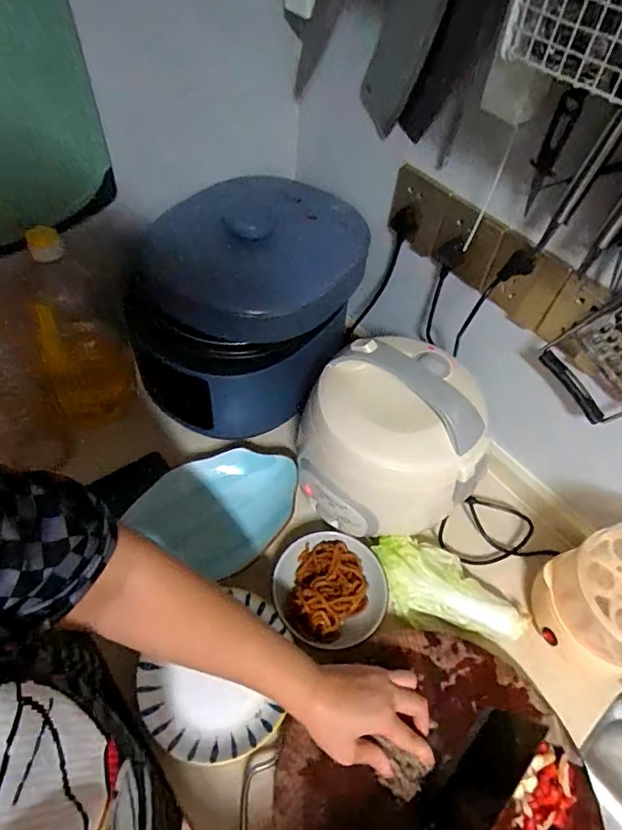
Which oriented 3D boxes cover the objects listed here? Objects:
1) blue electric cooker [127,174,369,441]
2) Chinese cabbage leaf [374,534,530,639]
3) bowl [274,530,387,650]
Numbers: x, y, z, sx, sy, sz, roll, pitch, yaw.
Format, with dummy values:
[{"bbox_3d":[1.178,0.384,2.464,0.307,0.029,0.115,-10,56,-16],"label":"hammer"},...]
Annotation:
[{"bbox_3d":[-0.095,-0.157,0.706,0.281,0.225,0.311,20,56,9],"label":"blue electric cooker"},{"bbox_3d":[0.174,0.219,0.627,0.195,0.054,0.097,9,55,2],"label":"Chinese cabbage leaf"},{"bbox_3d":[0.024,0.214,0.606,0.131,0.042,0.135,-12,57,-13],"label":"bowl"}]

